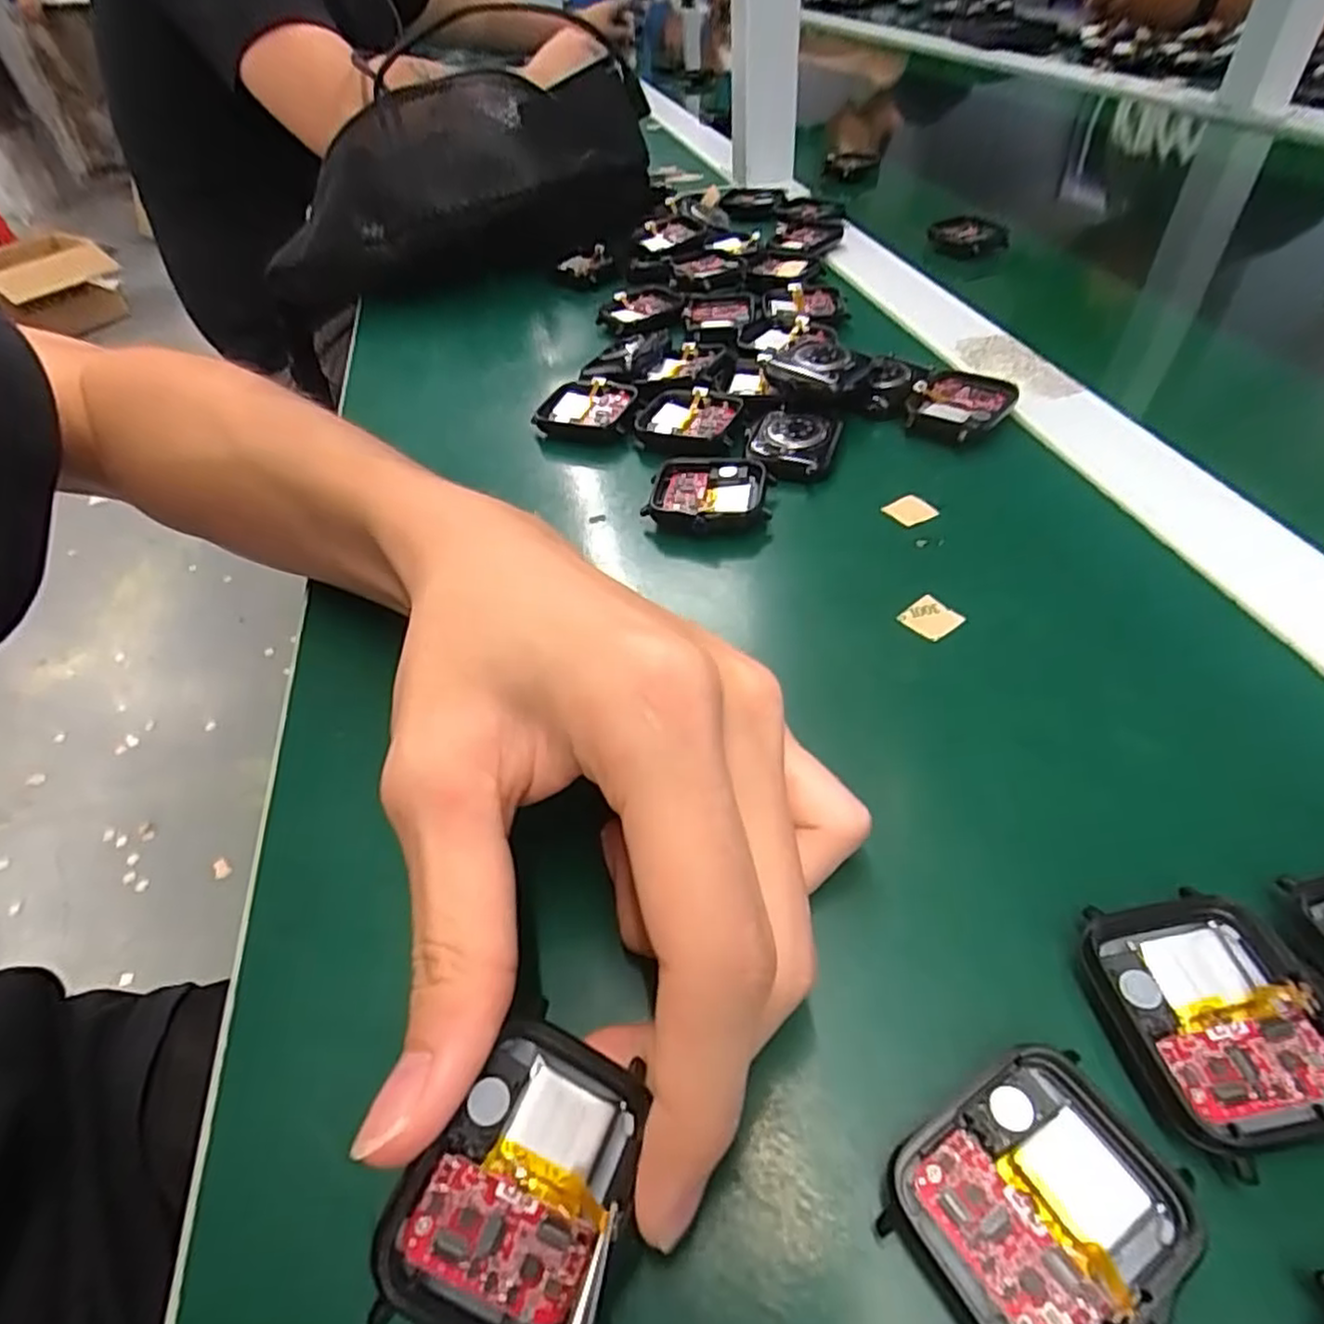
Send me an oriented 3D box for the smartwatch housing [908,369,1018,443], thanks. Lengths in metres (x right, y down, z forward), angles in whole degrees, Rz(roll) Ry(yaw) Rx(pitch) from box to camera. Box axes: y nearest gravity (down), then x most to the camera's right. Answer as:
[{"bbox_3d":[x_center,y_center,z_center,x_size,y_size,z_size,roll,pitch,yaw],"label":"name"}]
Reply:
[{"bbox_3d":[0.127,-0.107,0.305,0.036,0.011,0.044,24,54,27],"label":"smartwatch housing"}]

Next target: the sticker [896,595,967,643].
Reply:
[{"bbox_3d":[0.086,-0.014,0.231,0.014,0.004,0.015,-40,63,-14],"label":"sticker"}]

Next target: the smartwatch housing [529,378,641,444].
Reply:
[{"bbox_3d":[-0.034,-0.117,0.336,0.049,0.012,0.037,8,48,14],"label":"smartwatch housing"}]

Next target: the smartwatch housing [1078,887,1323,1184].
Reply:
[{"bbox_3d":[0.109,0.070,0.141,0.039,0.008,0.045,-10,46,-3],"label":"smartwatch housing"}]

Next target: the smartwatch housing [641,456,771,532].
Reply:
[{"bbox_3d":[0.018,-0.065,0.279,0.045,0.010,0.039,0,46,6],"label":"smartwatch housing"}]

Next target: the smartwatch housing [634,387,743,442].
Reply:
[{"bbox_3d":[0.012,-0.108,0.317,0.042,0.008,0.037,10,48,16],"label":"smartwatch housing"}]

